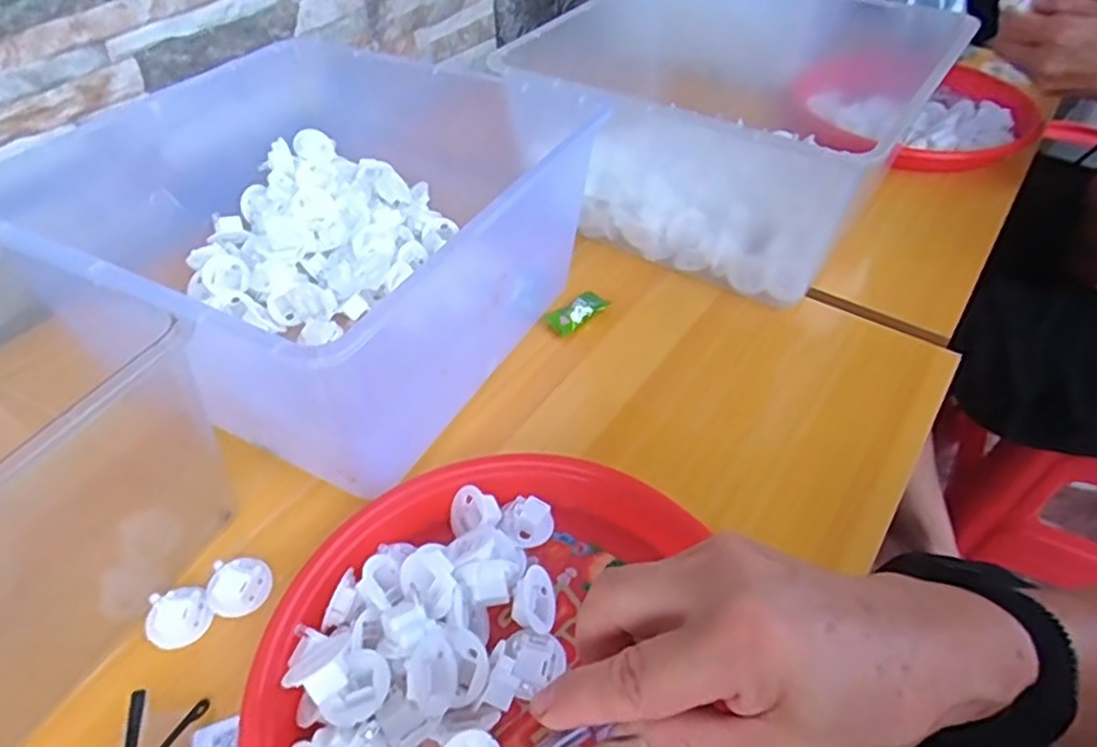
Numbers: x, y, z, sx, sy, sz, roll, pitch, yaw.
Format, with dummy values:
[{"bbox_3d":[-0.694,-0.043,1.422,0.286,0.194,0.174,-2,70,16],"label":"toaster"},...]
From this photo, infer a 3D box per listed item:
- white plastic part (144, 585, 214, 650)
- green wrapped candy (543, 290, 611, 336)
[{"bbox_3d":[-0.193,0.125,0.356,0.025,0.021,0.030,29,52,27],"label":"white plastic part"},{"bbox_3d":[0.021,-0.047,0.519,0.048,0.013,0.022,-31,51,-9],"label":"green wrapped candy"}]

